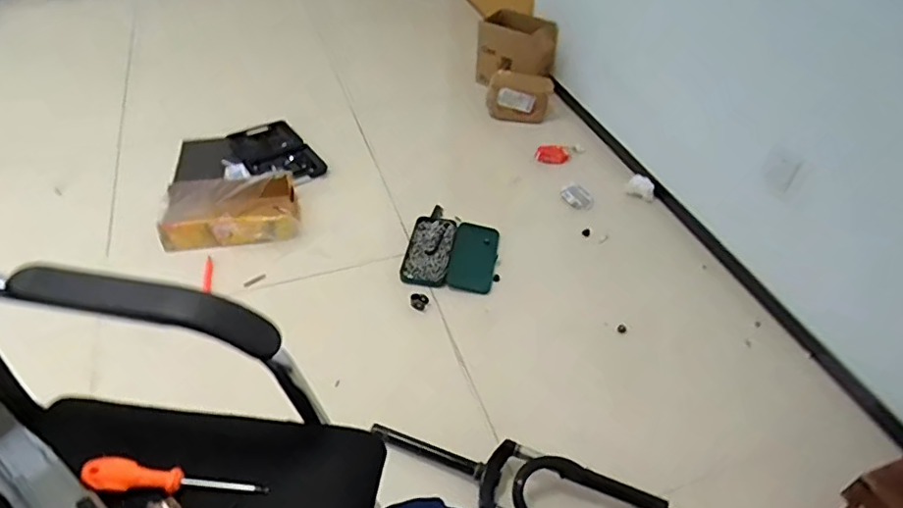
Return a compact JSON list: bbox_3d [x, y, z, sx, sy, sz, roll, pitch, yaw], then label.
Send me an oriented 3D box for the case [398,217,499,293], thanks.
[{"bbox_3d":[0.000,-0.004,1.546,0.249,0.035,0.249,7,45,5],"label":"case"}]

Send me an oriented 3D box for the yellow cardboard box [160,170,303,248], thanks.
[{"bbox_3d":[-0.631,-0.129,1.589,0.363,0.107,0.232,-7,45,-8],"label":"yellow cardboard box"}]

